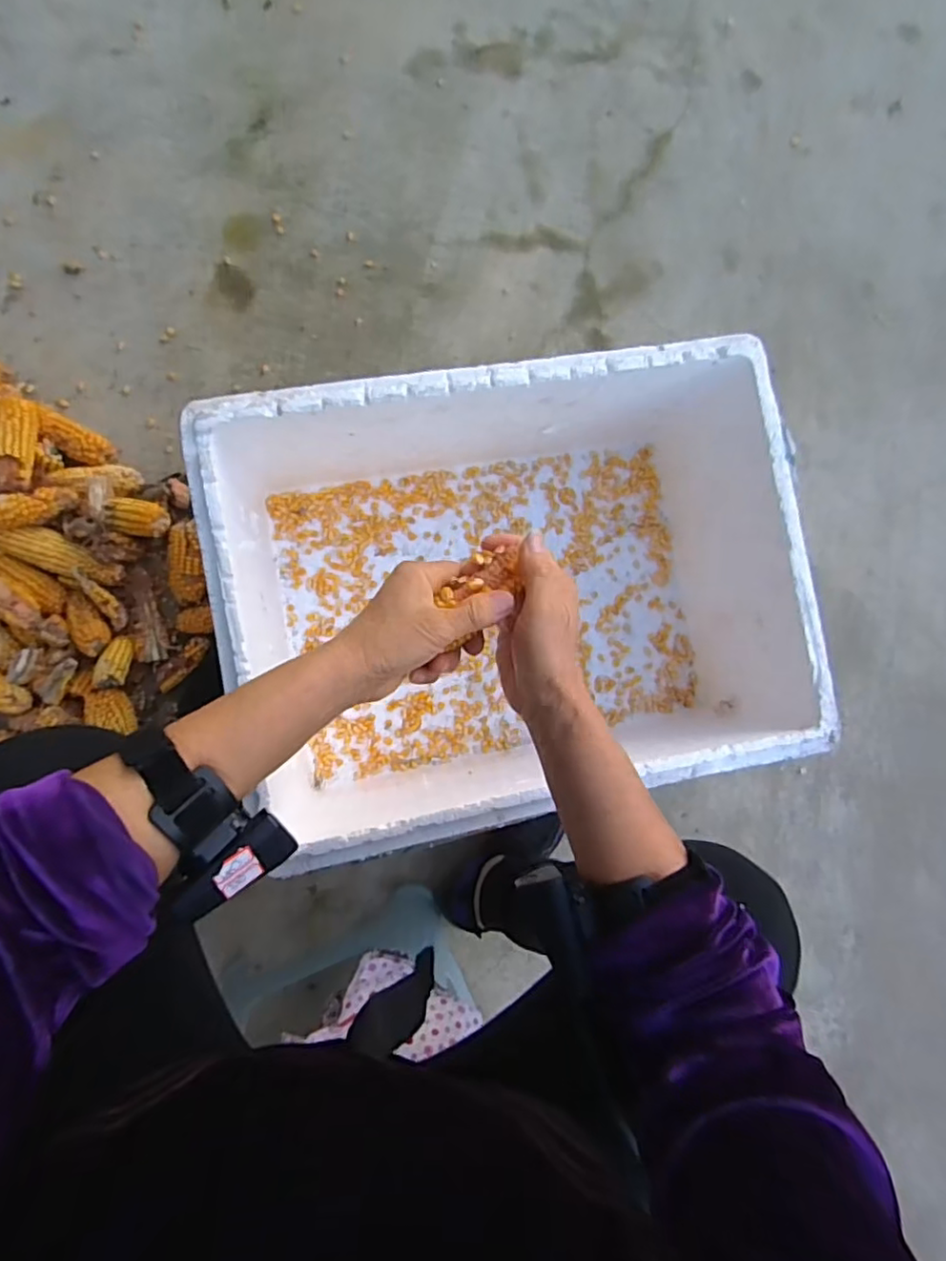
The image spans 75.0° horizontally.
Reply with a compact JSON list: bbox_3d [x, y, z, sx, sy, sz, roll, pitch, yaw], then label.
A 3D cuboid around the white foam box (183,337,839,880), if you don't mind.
[{"bbox_3d":[0.044,-0.039,0.715,0.586,0.248,0.437,-10,89,-8],"label":"white foam box"}]

